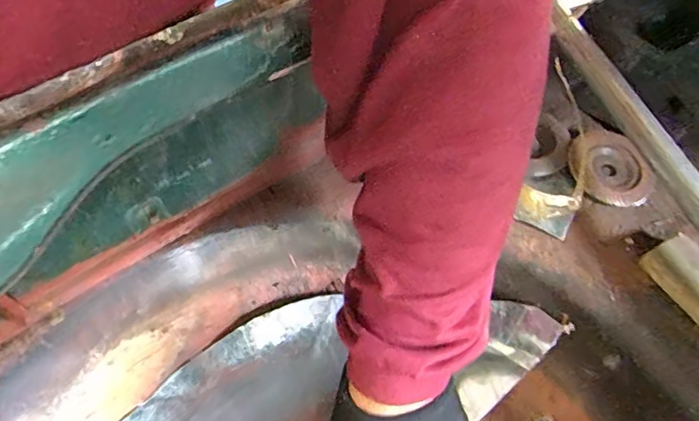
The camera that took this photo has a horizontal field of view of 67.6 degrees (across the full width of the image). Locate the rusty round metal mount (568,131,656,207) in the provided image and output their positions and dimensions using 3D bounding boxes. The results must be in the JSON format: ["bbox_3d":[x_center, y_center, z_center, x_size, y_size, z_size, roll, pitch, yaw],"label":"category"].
[{"bbox_3d":[0.243,-0.037,0.492,0.065,0.021,0.080,-38,81,-20],"label":"rusty round metal mount"}]

